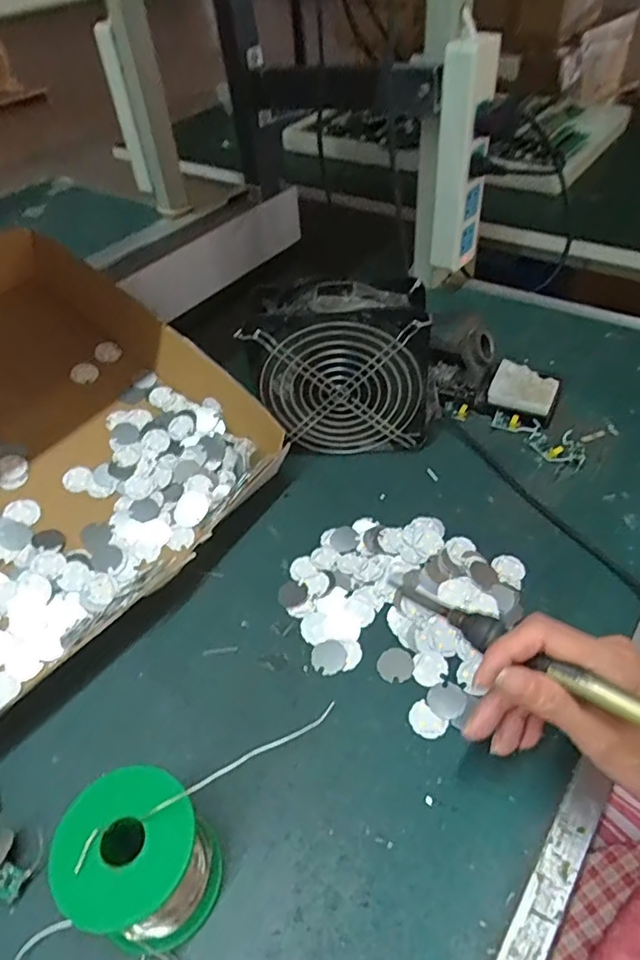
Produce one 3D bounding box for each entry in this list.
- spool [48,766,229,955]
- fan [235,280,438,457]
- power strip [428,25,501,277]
[{"bbox_3d":[-0.093,0.199,0.307,0.069,0.071,0.065,24,52,24],"label":"spool"},{"bbox_3d":[0.024,-0.097,0.522,0.153,0.151,0.060,0,46,4],"label":"fan"},{"bbox_3d":[0.154,-0.348,0.643,0.058,0.224,0.047,6,47,10],"label":"power strip"}]

